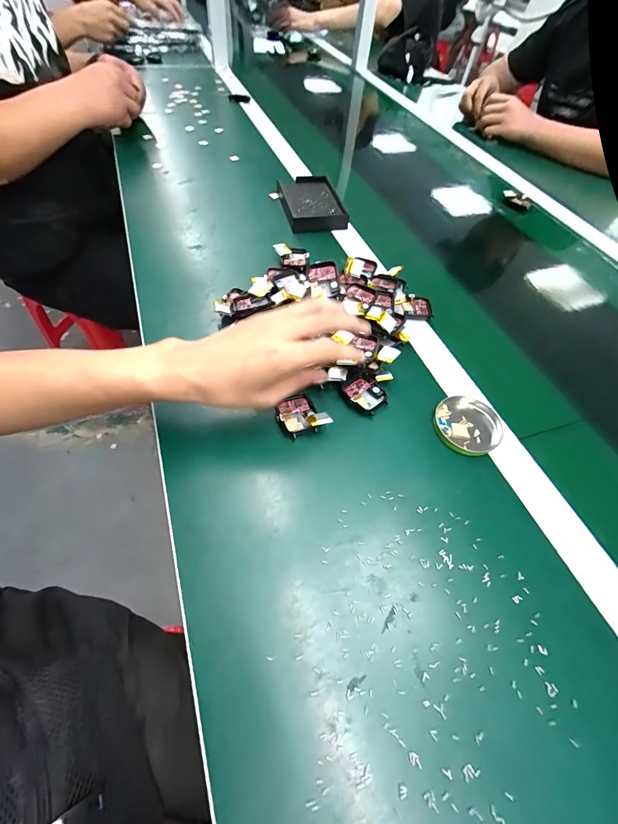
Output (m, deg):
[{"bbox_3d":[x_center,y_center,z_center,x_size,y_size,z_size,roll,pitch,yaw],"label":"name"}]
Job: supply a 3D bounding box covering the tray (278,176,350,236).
[{"bbox_3d":[0.006,-0.348,0.592,0.100,0.024,0.141,-6,57,-10],"label":"tray"}]

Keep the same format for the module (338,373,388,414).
[{"bbox_3d":[0.057,-0.018,0.369,0.037,0.013,0.044,-37,65,-25],"label":"module"}]

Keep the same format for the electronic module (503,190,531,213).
[{"bbox_3d":[0.403,-0.411,0.691,0.056,0.027,0.015,35,59,3],"label":"electronic module"}]

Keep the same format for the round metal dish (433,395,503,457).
[{"bbox_3d":[0.161,0.013,0.359,0.062,0.011,0.062,2,55,-2],"label":"round metal dish"}]

